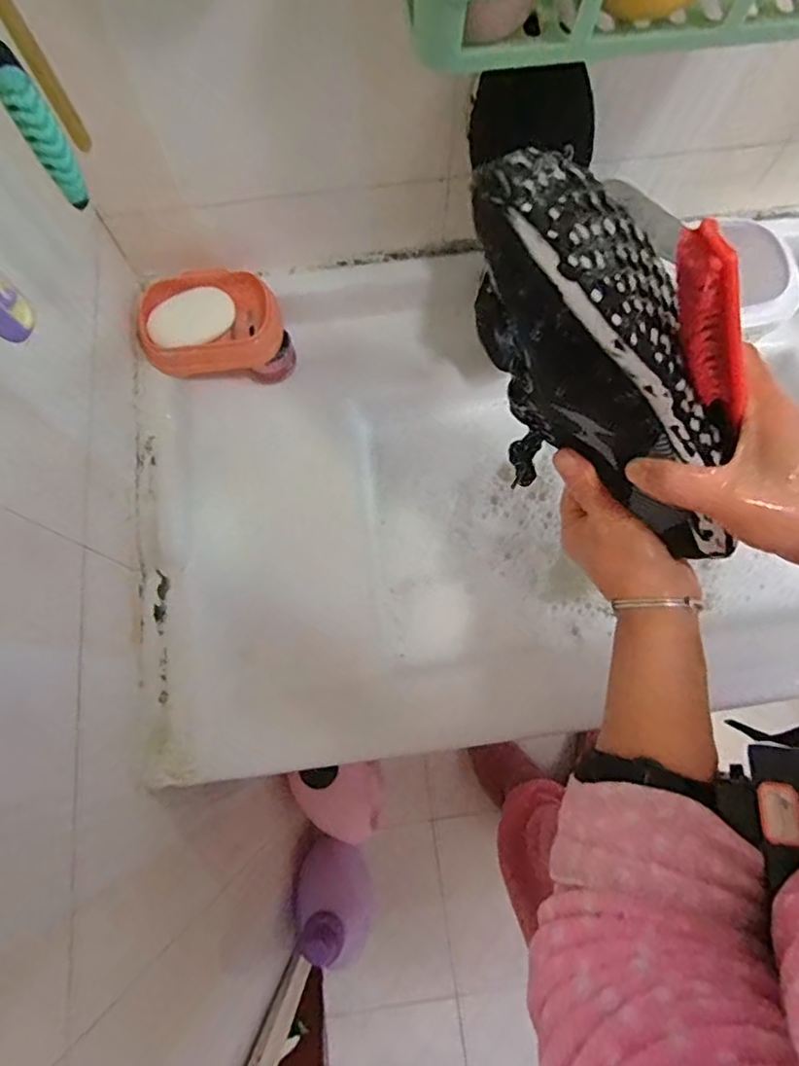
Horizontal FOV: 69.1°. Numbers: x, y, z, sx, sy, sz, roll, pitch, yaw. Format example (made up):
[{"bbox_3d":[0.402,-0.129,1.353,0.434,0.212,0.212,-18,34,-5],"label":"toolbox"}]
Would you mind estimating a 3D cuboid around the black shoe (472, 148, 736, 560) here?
[{"bbox_3d":[0.107,-0.081,0.306,0.097,0.229,0.082,-51,35,-13],"label":"black shoe"}]

